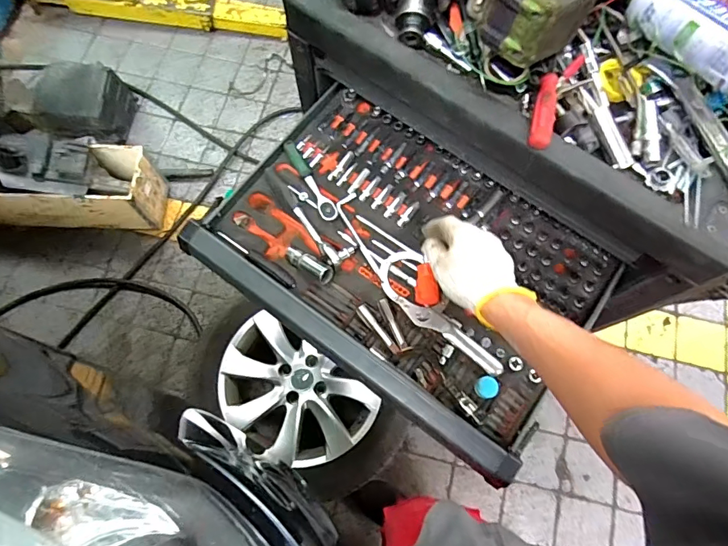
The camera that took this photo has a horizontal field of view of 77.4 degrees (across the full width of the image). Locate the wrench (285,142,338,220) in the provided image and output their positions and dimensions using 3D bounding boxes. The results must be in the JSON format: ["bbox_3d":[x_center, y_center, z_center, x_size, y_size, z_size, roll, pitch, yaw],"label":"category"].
[{"bbox_3d":[-0.084,-0.147,0.718,0.025,0.017,0.146,-27,75,-9],"label":"wrench"}]

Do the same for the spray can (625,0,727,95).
[{"bbox_3d":[0.384,-0.294,0.533,0.062,0.058,0.190,-36,75,-11],"label":"spray can"}]

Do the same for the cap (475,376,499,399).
[{"bbox_3d":[0.168,0.156,0.622,0.030,0.010,0.029,2,73,0],"label":"cap"}]

